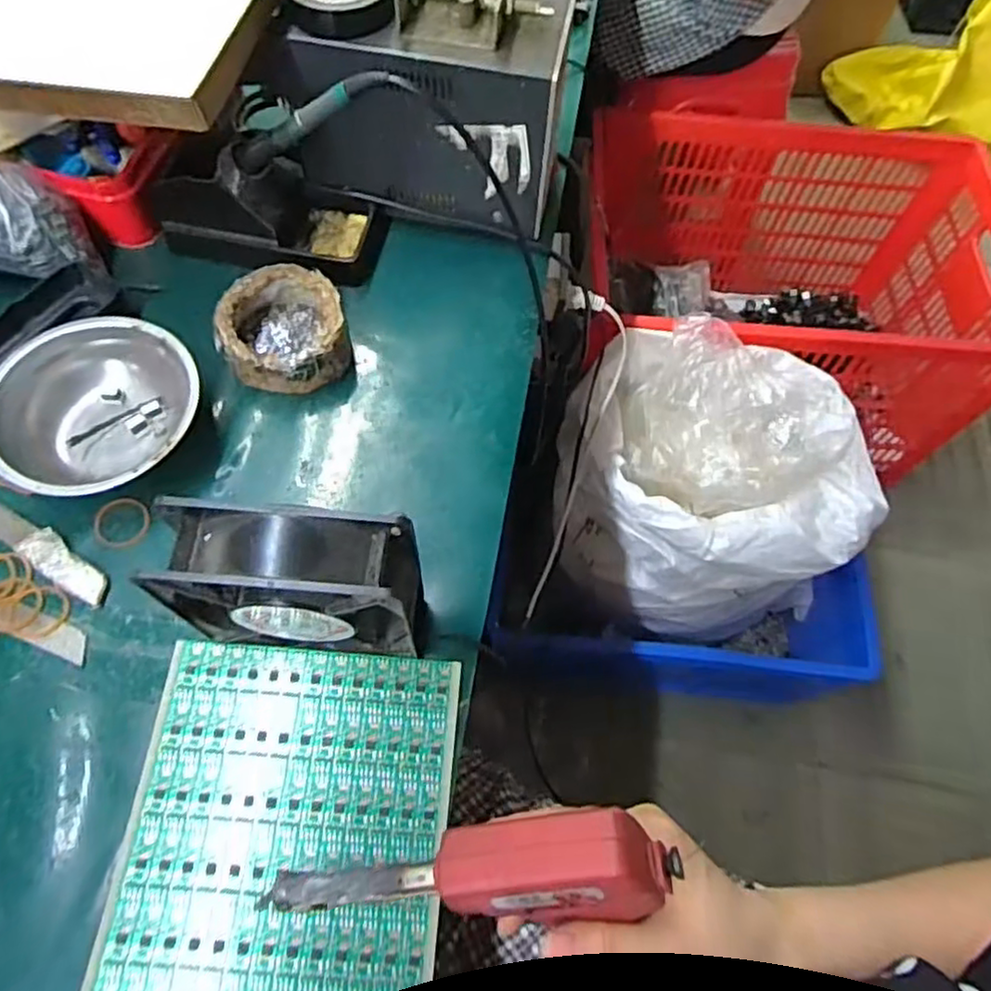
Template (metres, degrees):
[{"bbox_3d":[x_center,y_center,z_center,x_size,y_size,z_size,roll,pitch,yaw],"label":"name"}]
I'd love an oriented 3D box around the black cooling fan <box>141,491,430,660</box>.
[{"bbox_3d":[-0.102,0.048,0.356,0.119,0.122,0.047,5,63,-1],"label":"black cooling fan"}]

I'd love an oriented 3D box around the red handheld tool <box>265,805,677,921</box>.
[{"bbox_3d":[-0.013,0.163,0.290,0.169,0.042,0.039,-13,64,13],"label":"red handheld tool"}]

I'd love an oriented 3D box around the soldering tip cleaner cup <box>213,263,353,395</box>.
[{"bbox_3d":[-0.147,-0.116,0.472,0.081,0.038,0.085,1,64,-3],"label":"soldering tip cleaner cup"}]

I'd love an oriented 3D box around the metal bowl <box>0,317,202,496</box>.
[{"bbox_3d":[-0.252,-0.050,0.431,0.125,0.047,0.114,1,64,-3],"label":"metal bowl"}]

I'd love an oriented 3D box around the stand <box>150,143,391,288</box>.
[{"bbox_3d":[-0.170,-0.217,0.502,0.161,0.069,0.080,14,64,4],"label":"stand"}]

